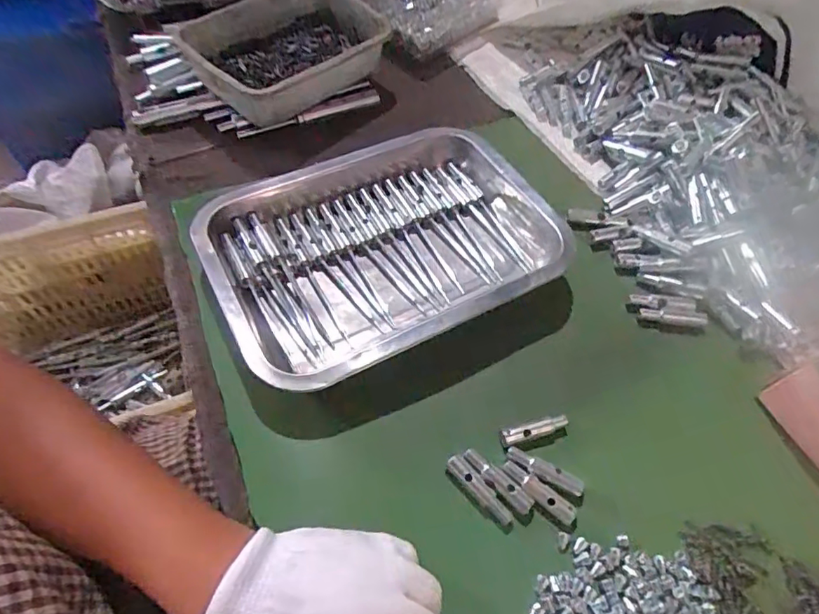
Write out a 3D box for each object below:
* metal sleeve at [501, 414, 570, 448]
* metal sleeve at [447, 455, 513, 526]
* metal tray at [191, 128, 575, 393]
[{"bbox_3d":[0.084,0.082,0.356,0.048,0.007,0.011,-16,59,-8],"label":"metal sleeve"},{"bbox_3d":[0.044,0.115,0.335,0.012,0.010,0.051,-40,65,-20],"label":"metal sleeve"},{"bbox_3d":[-0.017,-0.052,0.414,0.264,0.035,0.192,-24,63,-17],"label":"metal tray"}]

